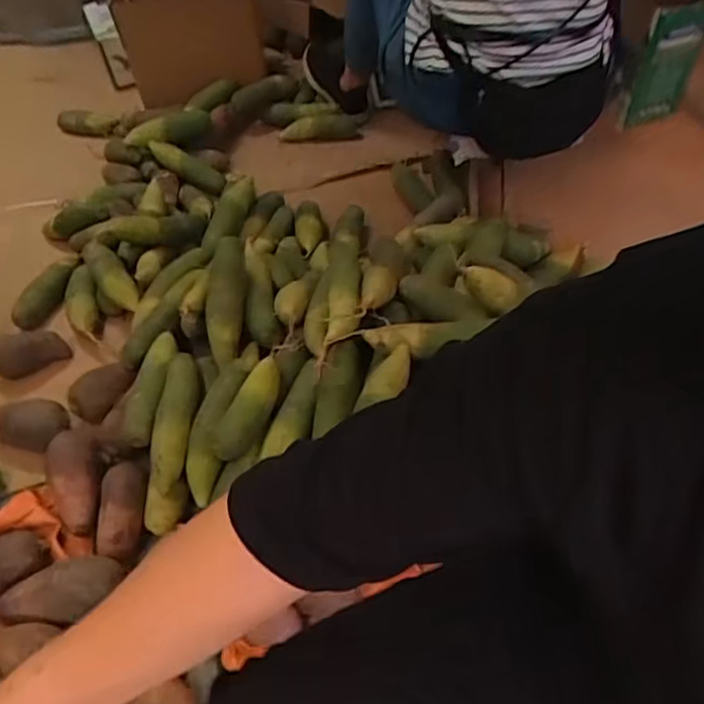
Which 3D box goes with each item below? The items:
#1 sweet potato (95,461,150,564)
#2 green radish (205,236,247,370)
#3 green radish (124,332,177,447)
[{"bbox_3d":[-0.322,0.218,0.901,0.059,0.052,0.150,-7,50,-2],"label":"sweet potato"},{"bbox_3d":[-0.192,-0.077,0.973,0.048,0.048,0.193,4,88,7],"label":"green radish"},{"bbox_3d":[-0.305,0.046,0.971,0.048,0.041,0.193,-2,49,2],"label":"green radish"}]

